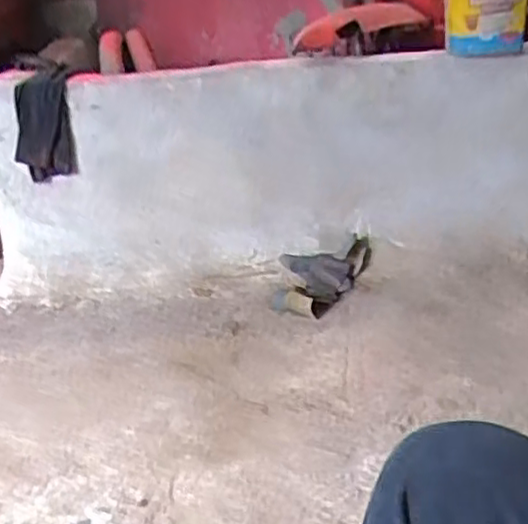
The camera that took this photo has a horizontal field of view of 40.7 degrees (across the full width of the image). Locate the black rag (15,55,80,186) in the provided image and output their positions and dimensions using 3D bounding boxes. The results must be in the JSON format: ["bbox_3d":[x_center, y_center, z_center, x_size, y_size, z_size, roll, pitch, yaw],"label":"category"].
[{"bbox_3d":[-0.444,-0.290,1.434,0.120,0.244,0.044,-11,27,-20],"label":"black rag"}]

